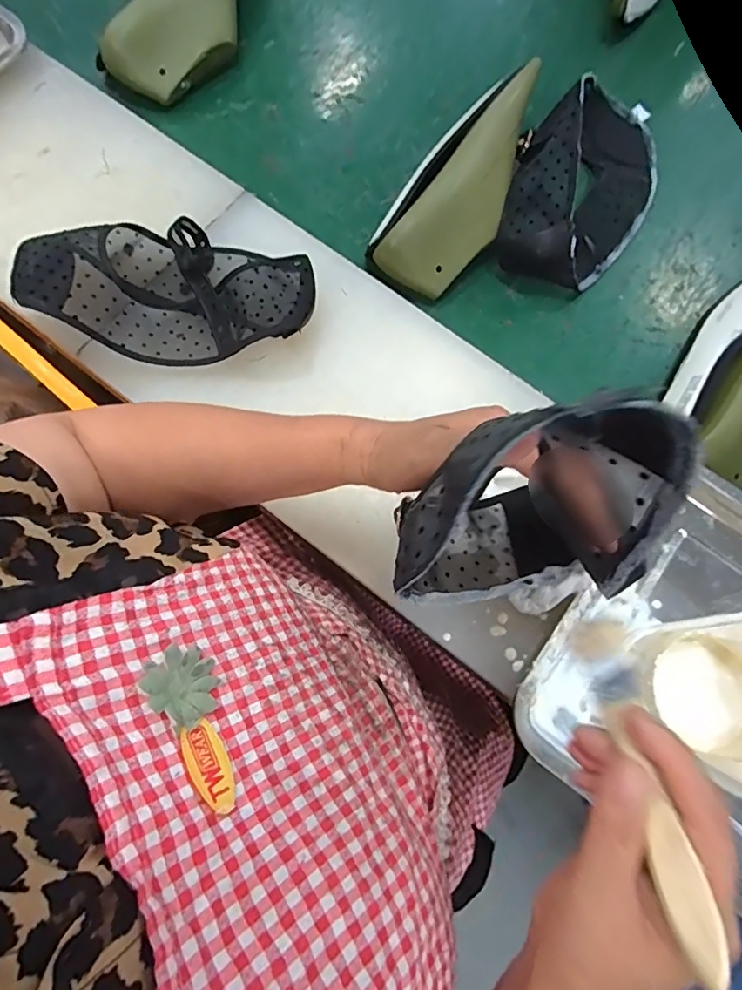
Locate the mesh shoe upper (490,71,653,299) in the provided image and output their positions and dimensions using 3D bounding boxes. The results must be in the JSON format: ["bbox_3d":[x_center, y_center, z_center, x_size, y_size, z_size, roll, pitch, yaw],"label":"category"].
[{"bbox_3d":[0.245,-0.358,0.568,0.139,0.091,0.292,32,78,7],"label":"mesh shoe upper"}]

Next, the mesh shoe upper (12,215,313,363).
[{"bbox_3d":[-0.182,-0.189,0.471,0.252,0.061,0.126,8,77,2],"label":"mesh shoe upper"}]

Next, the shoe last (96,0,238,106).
[{"bbox_3d":[-0.203,-0.580,0.601,0.092,0.063,0.253,33,92,7],"label":"shoe last"}]

